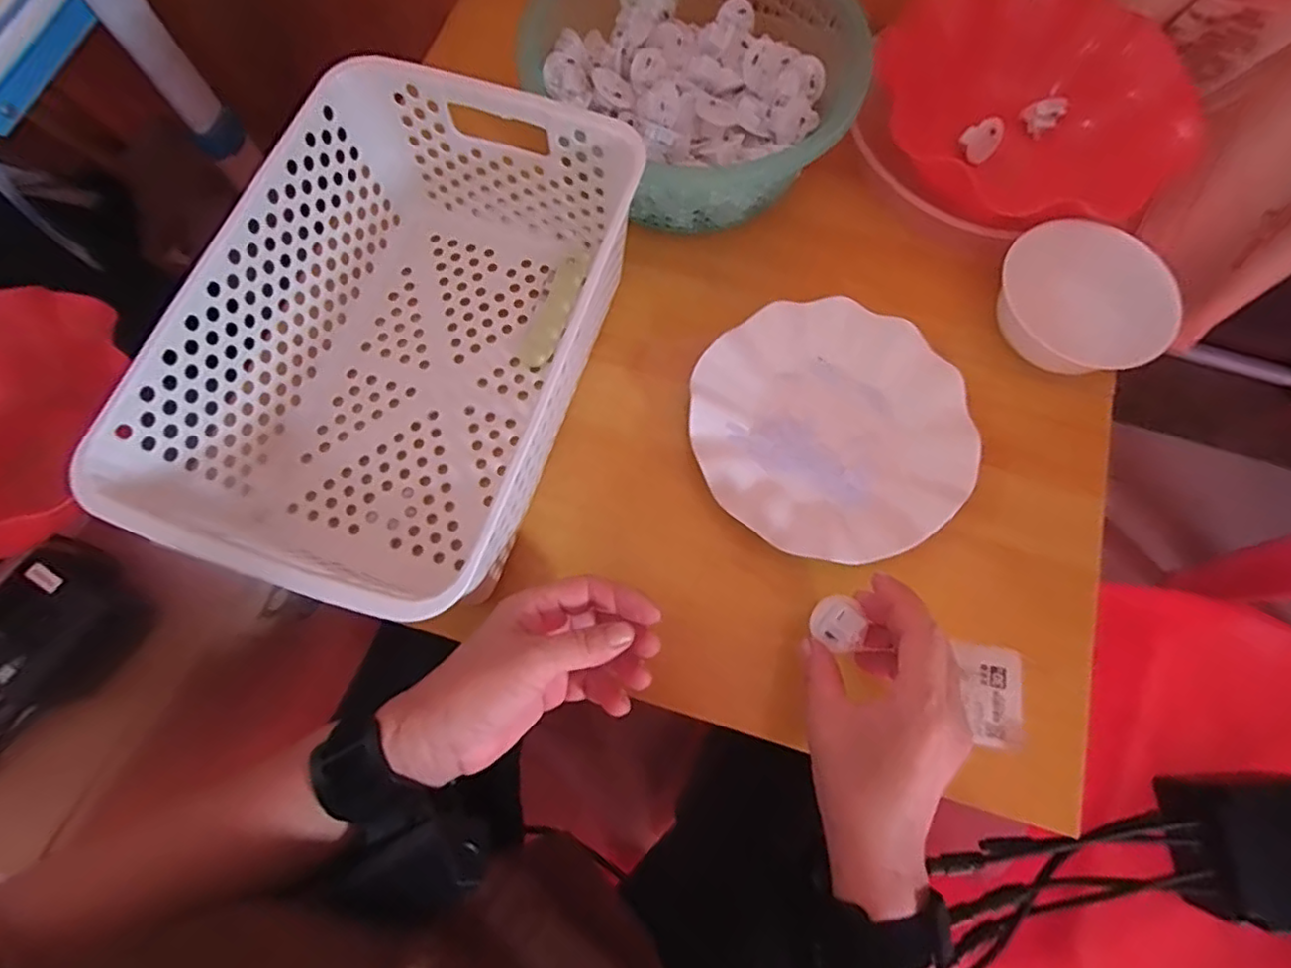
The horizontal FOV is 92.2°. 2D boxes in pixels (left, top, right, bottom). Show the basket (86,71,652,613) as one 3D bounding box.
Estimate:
[{"bbox_3d":[-0.141,-0.086,0.387,0.203,0.115,0.306,17,74,5],"label":"basket"}]

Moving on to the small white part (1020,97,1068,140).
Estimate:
[{"bbox_3d":[0.325,-0.303,0.507,0.024,0.029,0.013,44,46,-11],"label":"small white part"}]

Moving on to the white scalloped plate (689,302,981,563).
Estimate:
[{"bbox_3d":[0.123,-0.038,0.422,0.177,0.022,0.181,0,73,0],"label":"white scalloped plate"}]

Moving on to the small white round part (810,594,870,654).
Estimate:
[{"bbox_3d":[0.110,0.079,0.352,0.028,0.013,0.031,-18,74,-6],"label":"small white round part"}]

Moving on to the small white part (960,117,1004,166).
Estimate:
[{"bbox_3d":[0.267,-0.274,0.496,0.028,0.021,0.028,35,76,10],"label":"small white part"}]

